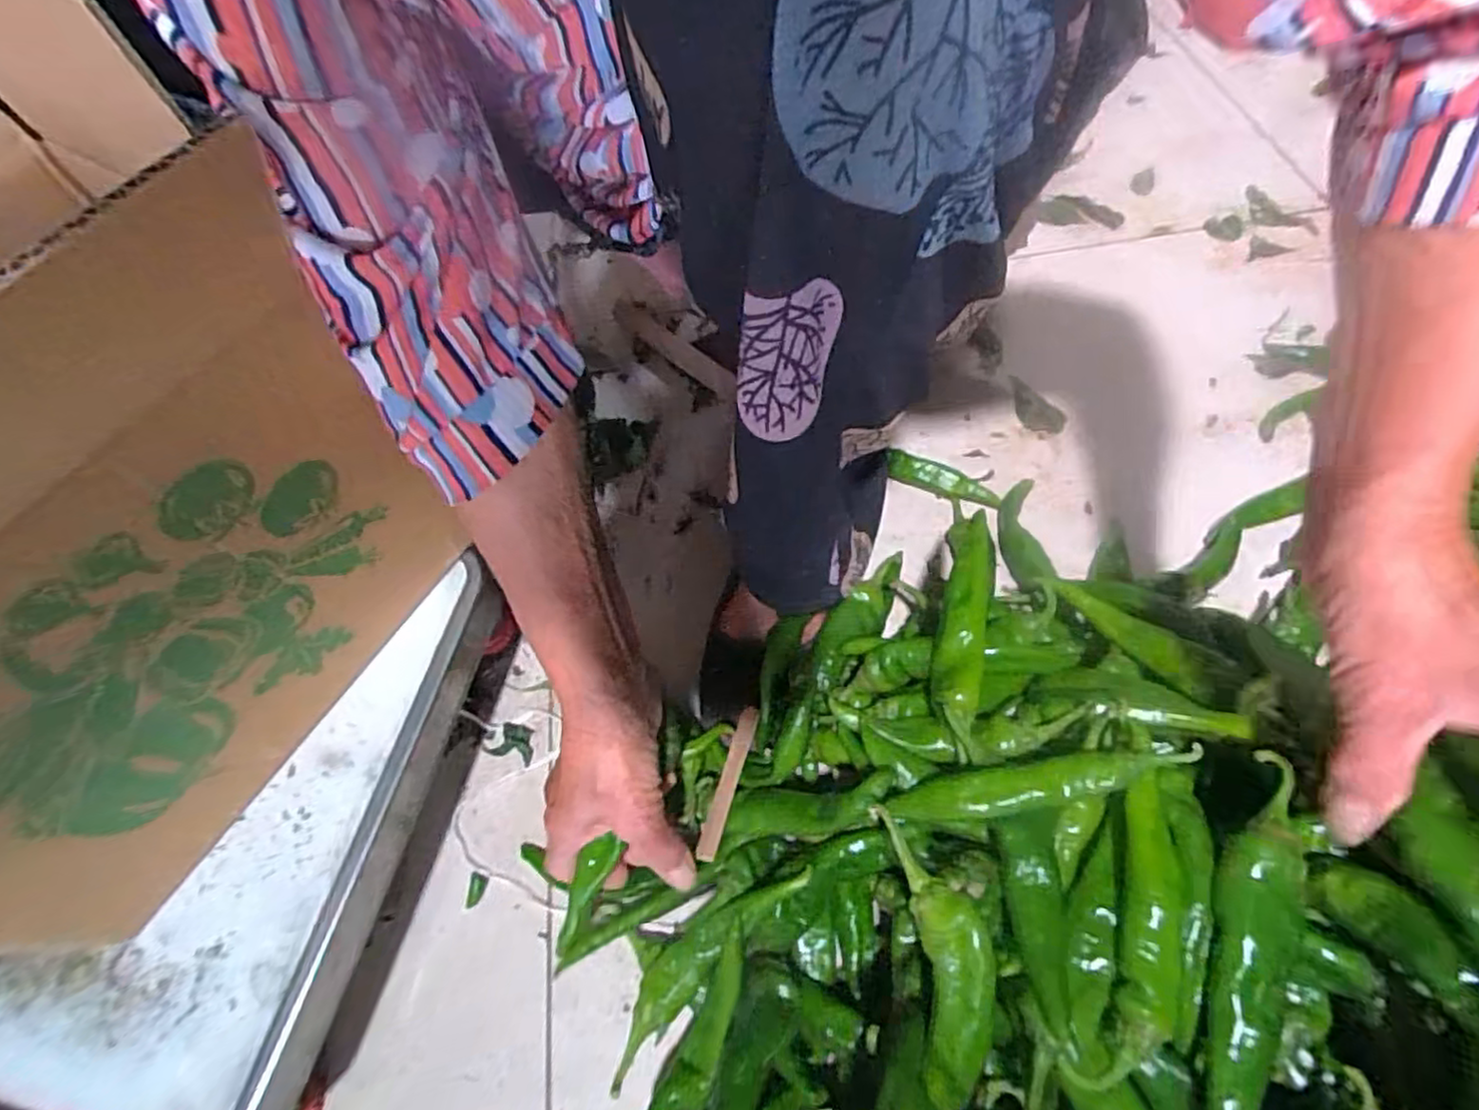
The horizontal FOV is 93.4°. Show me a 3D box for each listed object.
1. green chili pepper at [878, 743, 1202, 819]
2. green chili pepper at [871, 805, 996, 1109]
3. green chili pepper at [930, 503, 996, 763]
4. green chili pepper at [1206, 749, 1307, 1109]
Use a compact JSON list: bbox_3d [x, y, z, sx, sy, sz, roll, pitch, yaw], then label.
[{"bbox_3d":[0.138,0.106,0.320,0.138,0.025,0.021,-6,57,2],"label":"green chili pepper"},{"bbox_3d":[0.087,0.171,0.294,0.032,0.026,0.120,-8,85,0],"label":"green chili pepper"},{"bbox_3d":[0.124,0.034,0.387,0.025,0.022,0.139,9,58,11],"label":"green chili pepper"},{"bbox_3d":[0.209,0.164,0.286,0.029,0.017,0.169,16,73,15],"label":"green chili pepper"}]

